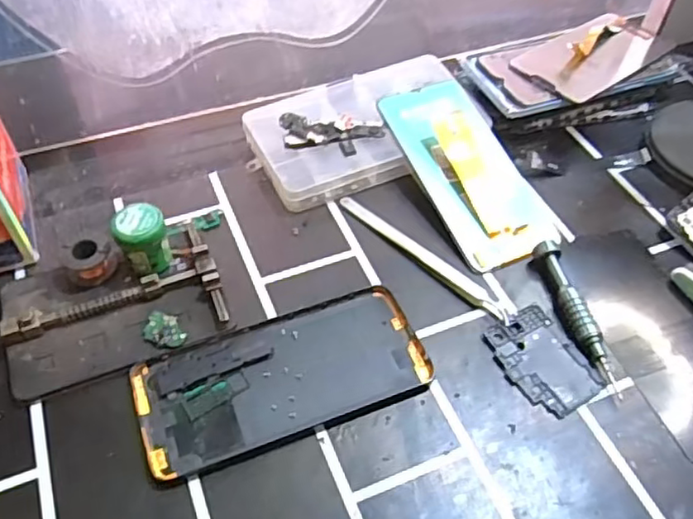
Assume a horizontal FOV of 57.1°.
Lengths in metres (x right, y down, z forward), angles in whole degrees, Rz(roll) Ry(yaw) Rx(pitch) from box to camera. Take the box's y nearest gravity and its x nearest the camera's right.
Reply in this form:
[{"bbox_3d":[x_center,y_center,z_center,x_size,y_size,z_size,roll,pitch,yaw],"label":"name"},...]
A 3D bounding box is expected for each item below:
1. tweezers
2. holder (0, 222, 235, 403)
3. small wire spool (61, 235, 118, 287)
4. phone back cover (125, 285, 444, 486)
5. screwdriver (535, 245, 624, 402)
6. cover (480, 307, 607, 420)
[{"bbox_3d":[0.049,-0.003,0.418,0.141,0.004,0.012,37,58,26],"label":"tweezers"},{"bbox_3d":[-0.141,0.027,0.385,0.125,0.020,0.083,-16,52,-15],"label":"holder"},{"bbox_3d":[-0.160,0.001,0.397,0.029,0.021,0.023,0,49,-1],"label":"small wire spool"},{"bbox_3d":[-0.037,0.065,0.367,0.161,0.005,0.073,-16,52,-15],"label":"phone back cover"},{"bbox_3d":[0.140,0.033,0.388,0.014,0.017,0.107,-8,50,-8],"label":"screwdriver"},{"bbox_3d":[0.114,0.060,0.376,0.046,0.005,0.065,-20,53,-18],"label":"cover"}]

